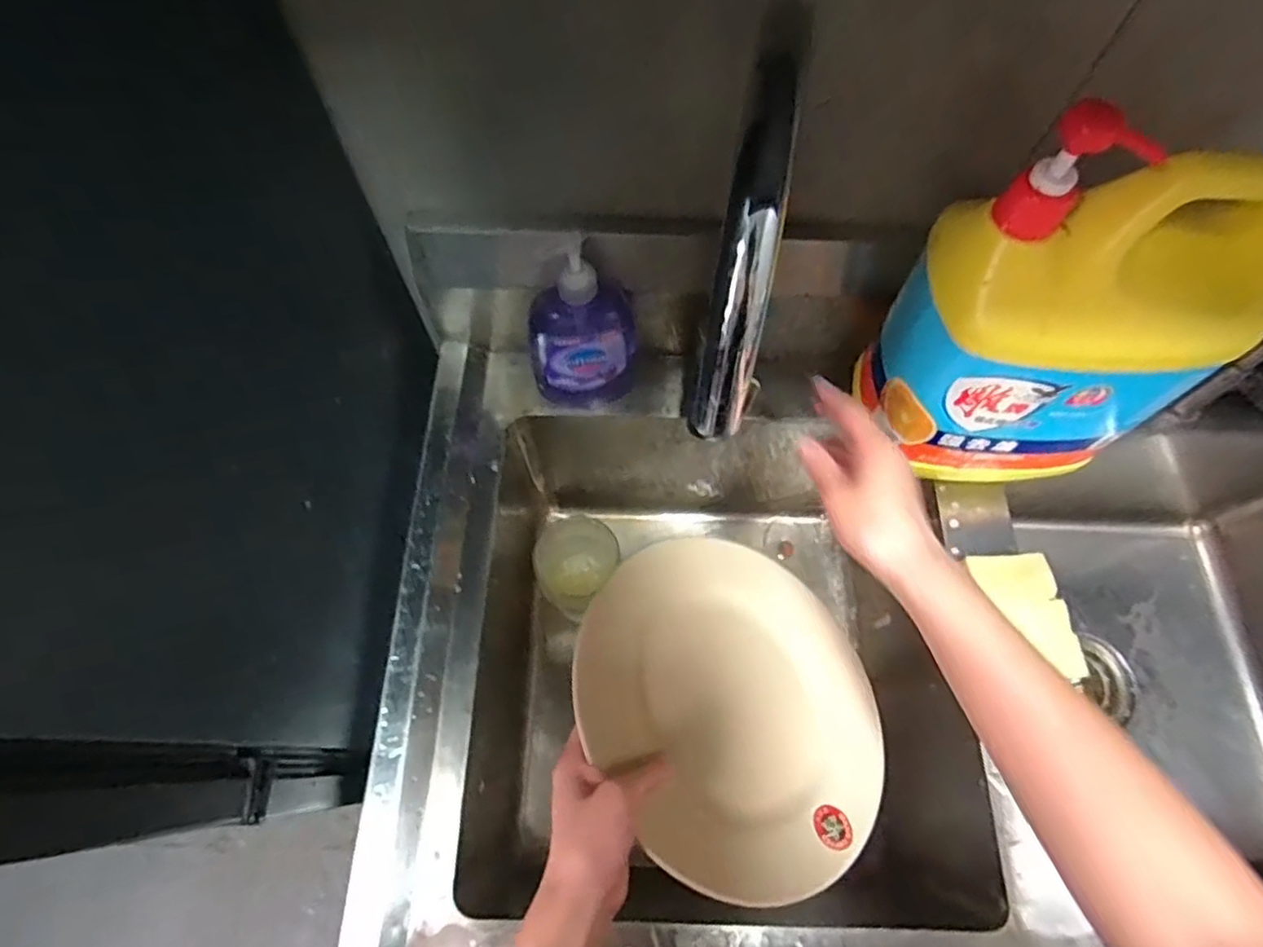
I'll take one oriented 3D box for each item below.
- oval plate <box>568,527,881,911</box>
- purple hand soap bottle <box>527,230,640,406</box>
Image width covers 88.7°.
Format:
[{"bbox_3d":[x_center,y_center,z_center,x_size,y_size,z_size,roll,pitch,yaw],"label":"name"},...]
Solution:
[{"bbox_3d":[0.081,0.169,0.491,0.243,0.018,0.251,-22,70,-35],"label":"oval plate"},{"bbox_3d":[-0.044,-0.122,0.564,0.096,0.174,0.057,-8,68,-3],"label":"purple hand soap bottle"}]

